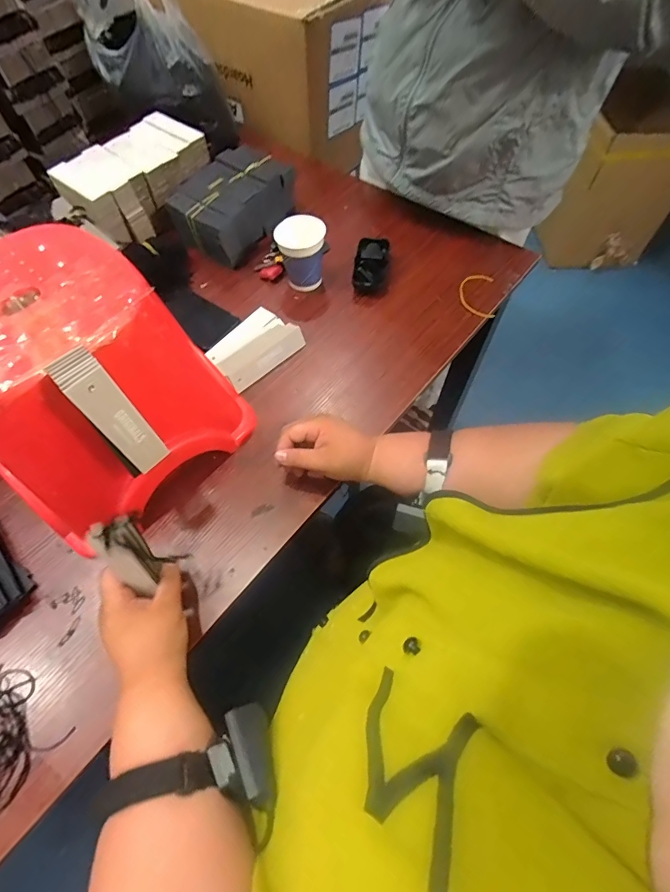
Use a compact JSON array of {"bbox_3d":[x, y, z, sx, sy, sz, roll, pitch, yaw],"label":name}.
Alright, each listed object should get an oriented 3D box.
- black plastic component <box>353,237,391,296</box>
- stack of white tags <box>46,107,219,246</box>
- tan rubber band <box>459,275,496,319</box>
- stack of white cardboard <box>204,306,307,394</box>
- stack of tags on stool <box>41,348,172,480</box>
[{"bbox_3d":[0.060,-0.295,0.693,0.056,0.038,0.106,6,61,4],"label":"black plastic component"},{"bbox_3d":[-0.343,-0.457,0.730,0.147,0.080,0.254,28,64,15],"label":"stack of white tags"},{"bbox_3d":[0.227,-0.240,0.680,0.052,0.010,0.107,9,61,5],"label":"tan rubber band"},{"bbox_3d":[-0.123,-0.151,0.614,0.129,0.029,0.101,-41,68,-20],"label":"stack of white cardboard"},{"bbox_3d":[-0.191,-0.027,0.368,0.037,0.121,0.046,-38,67,-19],"label":"stack of tags on stool"}]

